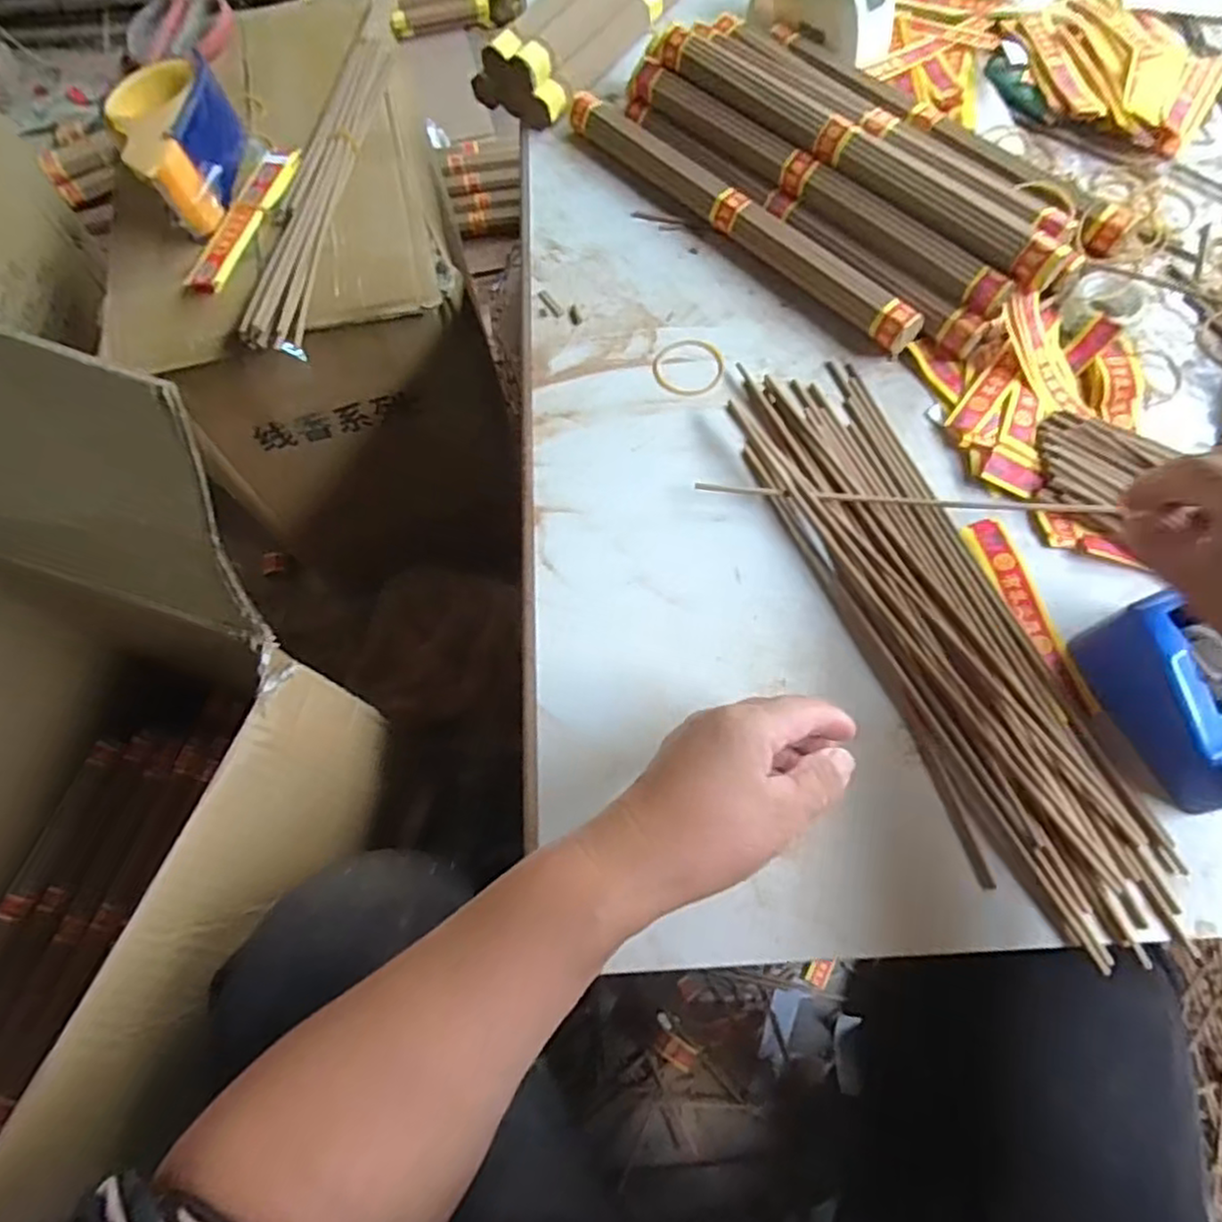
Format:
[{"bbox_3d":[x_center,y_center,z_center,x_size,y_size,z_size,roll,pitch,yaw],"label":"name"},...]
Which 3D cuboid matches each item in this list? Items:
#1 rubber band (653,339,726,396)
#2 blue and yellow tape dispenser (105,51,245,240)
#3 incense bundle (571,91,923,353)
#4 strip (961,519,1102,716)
[{"bbox_3d":[0.051,-0.161,0.466,0.046,0.004,0.047,-1,66,2],"label":"rubber band"},{"bbox_3d":[-0.343,-0.371,0.565,0.072,0.060,0.143,-7,66,0],"label":"blue and yellow tape dispenser"},{"bbox_3d":[0.085,-0.278,0.497,0.034,0.030,0.310,-40,70,-14],"label":"incense bundle"},{"bbox_3d":[0.230,0.001,0.391,0.022,0.004,0.116,-17,69,-4],"label":"strip"}]

